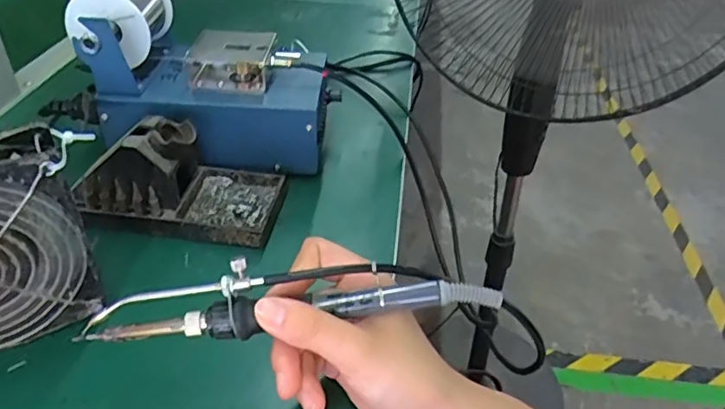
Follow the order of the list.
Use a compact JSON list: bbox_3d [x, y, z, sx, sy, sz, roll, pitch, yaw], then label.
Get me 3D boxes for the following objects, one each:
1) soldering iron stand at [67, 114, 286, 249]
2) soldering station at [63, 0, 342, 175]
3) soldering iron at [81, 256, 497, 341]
[{"bbox_3d":[-0.137,-0.027,0.441,0.147,0.065,0.080,7,37,5],"label":"soldering iron stand"},{"bbox_3d":[-0.130,-0.107,0.500,0.197,0.139,0.109,3,37,0],"label":"soldering station"},{"bbox_3d":[-0.037,0.045,0.286,0.208,0.031,0.023,-5,37,0],"label":"soldering iron"}]

